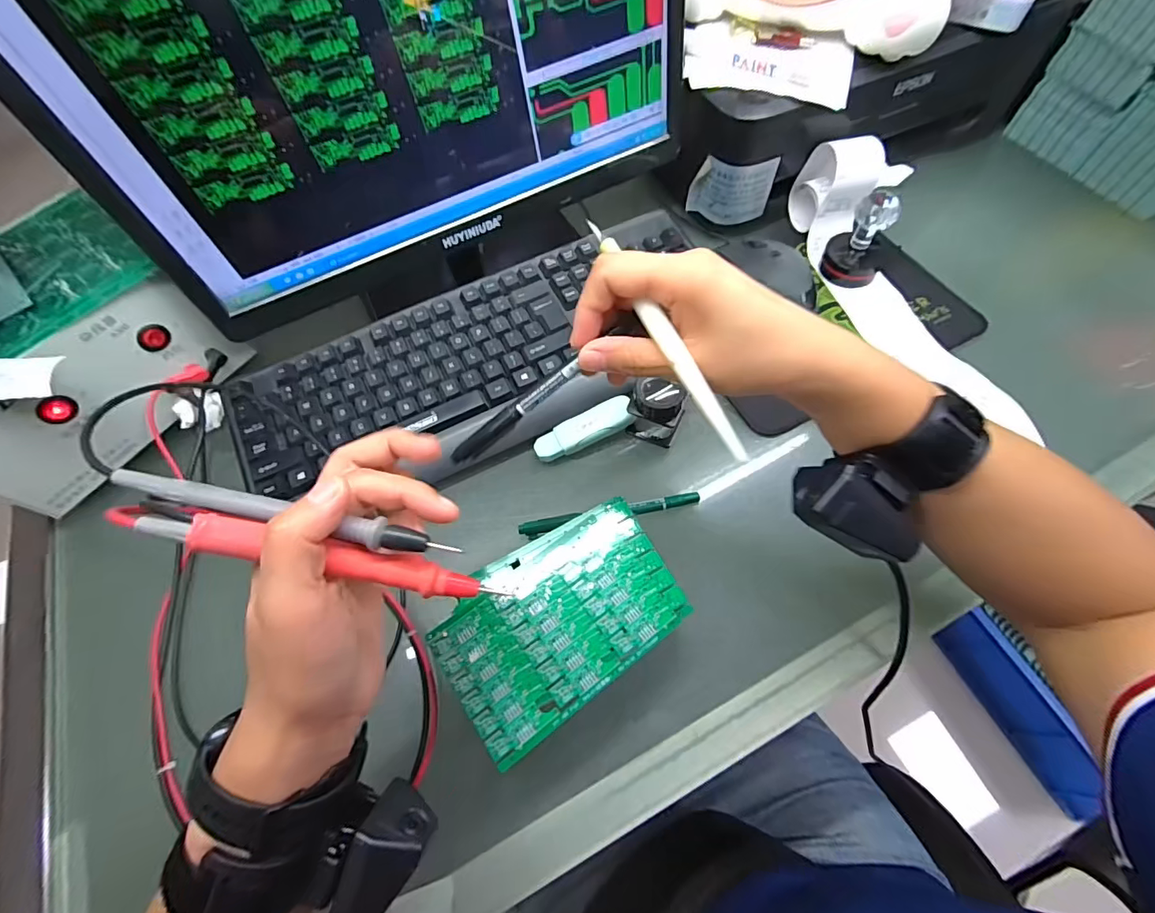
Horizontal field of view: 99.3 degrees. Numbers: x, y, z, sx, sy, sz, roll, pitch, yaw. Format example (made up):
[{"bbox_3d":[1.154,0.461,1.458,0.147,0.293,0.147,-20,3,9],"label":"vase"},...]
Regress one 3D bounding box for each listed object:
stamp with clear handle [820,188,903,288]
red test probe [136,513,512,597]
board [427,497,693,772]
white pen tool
[{"bbox_3d":[0.261,-0.202,0.447,0.049,0.075,0.045,29,68,17],"label":"stamp with clear handle"},{"bbox_3d":[-0.097,0.041,0.199,0.136,0.014,0.016,12,63,-8],"label":"red test probe"},{"bbox_3d":[-0.011,0.095,0.301,0.144,0.006,0.096,-34,66,-14],"label":"board"},{"bbox_3d":[0.042,-0.058,0.237,0.008,0.006,0.139,-25,72,-9],"label":"white pen tool"}]

